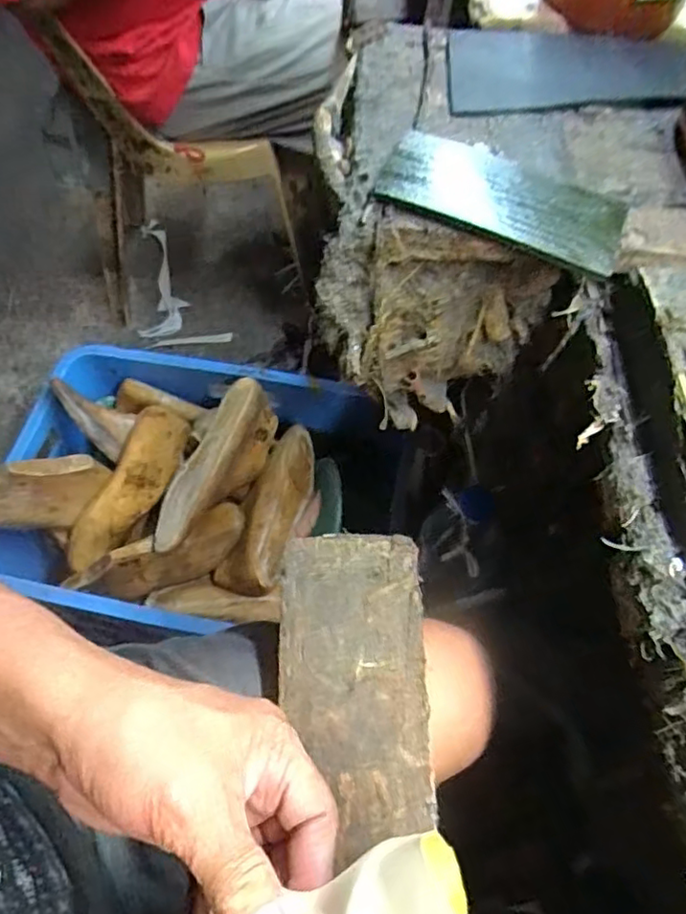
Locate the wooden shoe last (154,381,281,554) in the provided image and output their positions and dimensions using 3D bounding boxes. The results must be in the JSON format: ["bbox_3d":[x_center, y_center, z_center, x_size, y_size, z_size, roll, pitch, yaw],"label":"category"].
[{"bbox_3d":[-0.160,0.012,0.770,0.077,0.077,0.249,18,62,11],"label":"wooden shoe last"}]

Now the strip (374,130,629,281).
[{"bbox_3d":[0.096,-0.157,0.367,0.142,0.007,0.081,22,59,7],"label":"strip"}]

